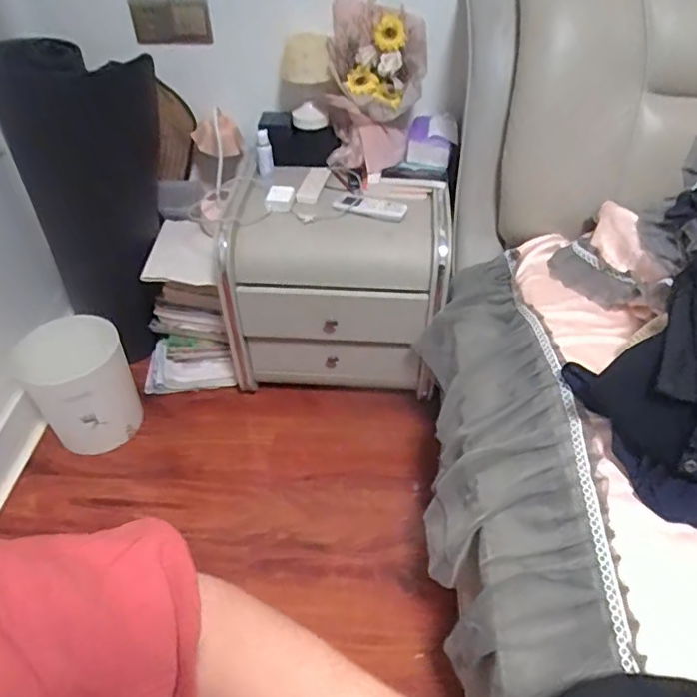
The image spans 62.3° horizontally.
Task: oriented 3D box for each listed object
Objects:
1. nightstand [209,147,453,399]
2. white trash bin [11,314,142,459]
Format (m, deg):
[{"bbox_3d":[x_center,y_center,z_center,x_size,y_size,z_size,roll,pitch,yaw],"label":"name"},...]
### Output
[{"bbox_3d":[-0.024,-0.147,1.311,0.473,0.398,0.301,6,44,7],"label":"nightstand"},{"bbox_3d":[-0.591,0.088,1.290,0.205,0.251,0.196,-30,51,-27],"label":"white trash bin"}]

